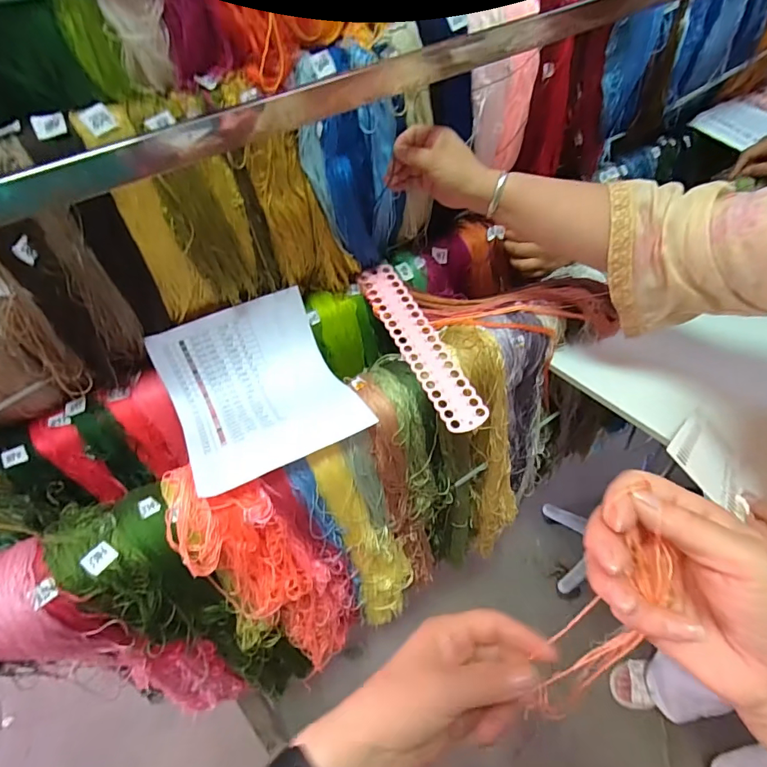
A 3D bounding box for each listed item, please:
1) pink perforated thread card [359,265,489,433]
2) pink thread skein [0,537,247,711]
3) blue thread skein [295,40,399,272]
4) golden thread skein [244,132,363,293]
[{"bbox_3d":[0.050,-0.060,0.625,0.058,0.007,0.291,-23,64,-13],"label":"pink perforated thread card"},{"bbox_3d":[-0.318,0.371,0.595,0.141,0.509,0.090,5,48,11],"label":"pink thread skein"},{"bbox_3d":[-0.037,-0.271,0.571,0.122,0.254,0.034,-38,54,-26],"label":"blue thread skein"},{"bbox_3d":[-0.101,-0.211,0.582,0.111,0.210,0.044,-28,50,-18],"label":"golden thread skein"}]

